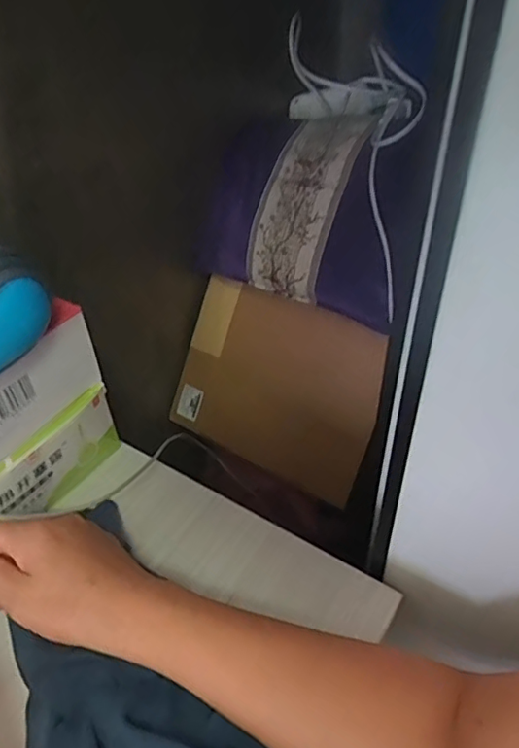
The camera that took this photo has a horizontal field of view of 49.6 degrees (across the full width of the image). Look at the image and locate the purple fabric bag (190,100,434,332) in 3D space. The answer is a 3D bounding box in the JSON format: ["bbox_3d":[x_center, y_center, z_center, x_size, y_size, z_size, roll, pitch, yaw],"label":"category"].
[{"bbox_3d":[0.049,-0.179,0.591,0.246,0.199,0.057,24,13,28],"label":"purple fabric bag"}]

